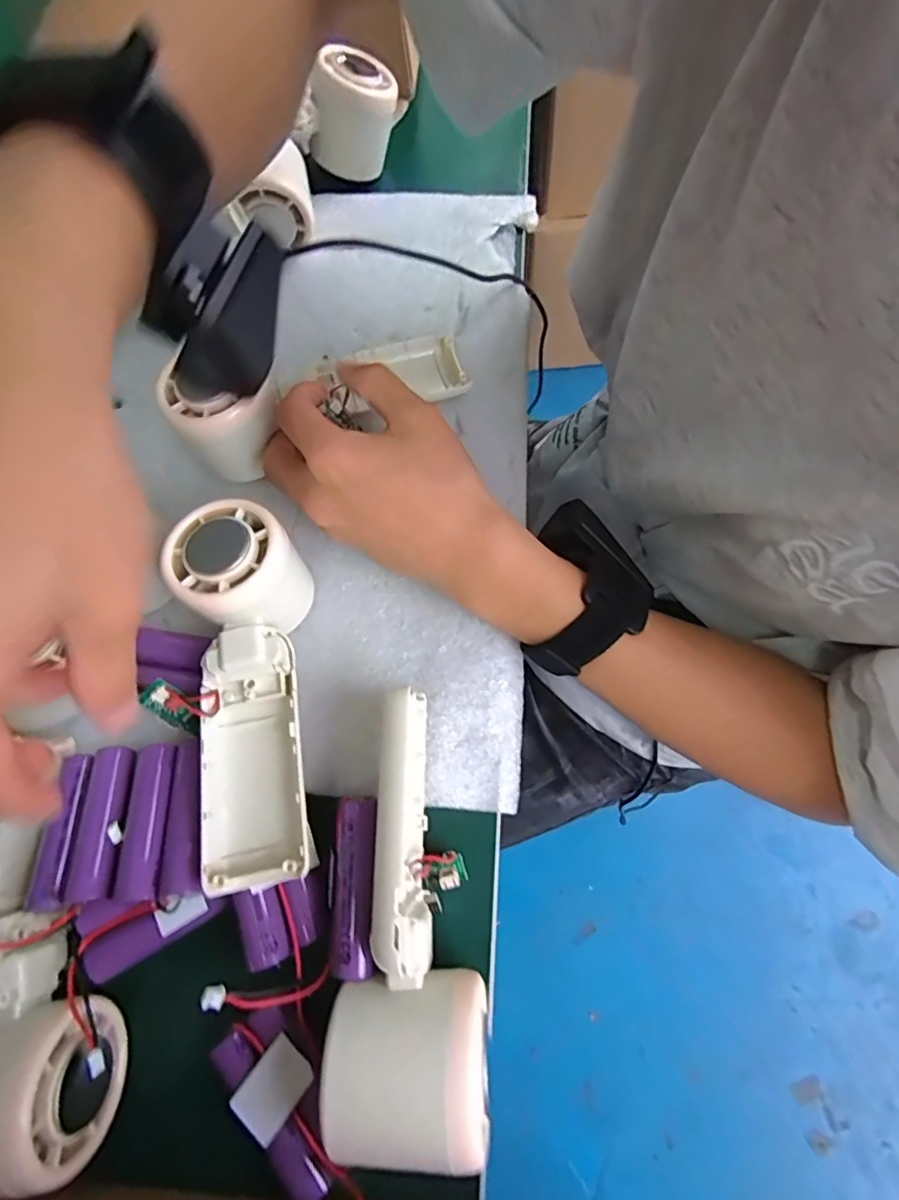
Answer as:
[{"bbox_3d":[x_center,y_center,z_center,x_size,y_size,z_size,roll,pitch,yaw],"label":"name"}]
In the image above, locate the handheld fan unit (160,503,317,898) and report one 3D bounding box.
[{"bbox_3d":[-0.087,0.037,0.248,0.057,0.053,0.167,-14,72,-3],"label":"handheld fan unit"}]

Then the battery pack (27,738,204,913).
[{"bbox_3d":[-0.144,0.098,0.240,0.067,0.017,0.063,-9,70,2],"label":"battery pack"}]

